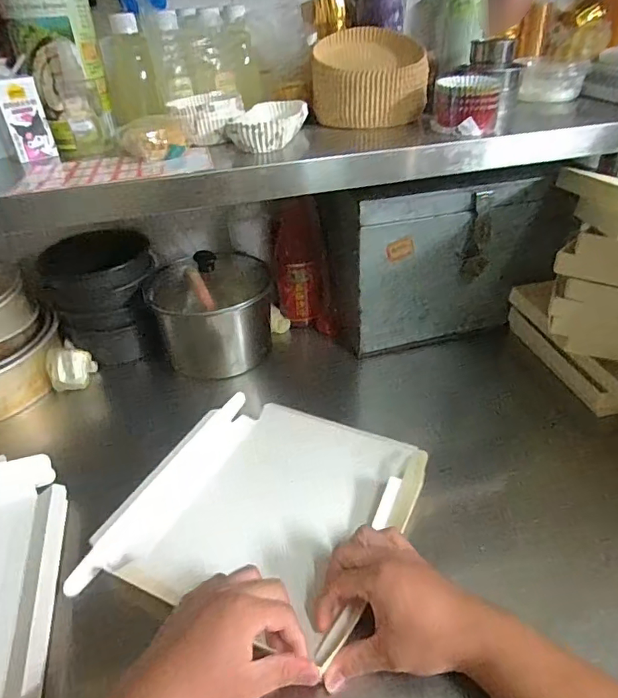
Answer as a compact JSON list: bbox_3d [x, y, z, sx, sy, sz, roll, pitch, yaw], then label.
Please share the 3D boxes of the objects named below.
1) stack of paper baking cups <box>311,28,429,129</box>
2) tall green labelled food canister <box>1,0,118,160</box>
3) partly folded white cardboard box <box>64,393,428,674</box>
[{"bbox_3d":[0.081,-0.362,0.662,0.151,0.092,0.124,2,37,7],"label":"stack of paper baking cups"},{"bbox_3d":[-0.296,-0.338,0.598,0.096,0.180,0.060,-17,39,-17],"label":"tall green labelled food canister"},{"bbox_3d":[-0.047,0.175,0.549,0.285,0.034,0.285,15,41,23],"label":"partly folded white cardboard box"}]

